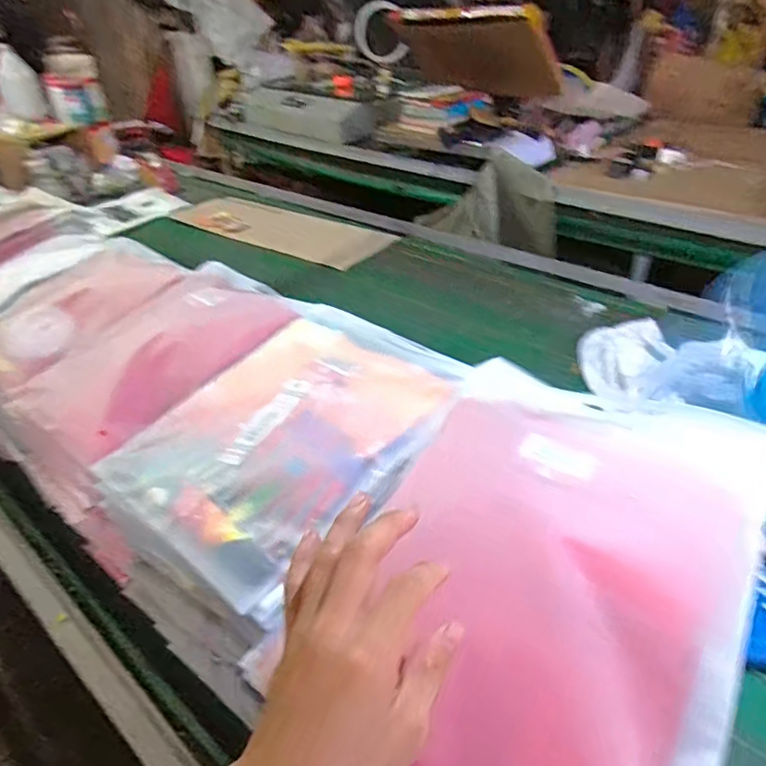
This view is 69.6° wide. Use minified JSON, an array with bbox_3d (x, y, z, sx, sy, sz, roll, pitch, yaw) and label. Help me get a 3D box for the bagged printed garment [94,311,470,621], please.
[{"bbox_3d":[-0.083,0.029,0.521,0.228,0.026,0.306,26,49,34],"label":"bagged printed garment"}]

